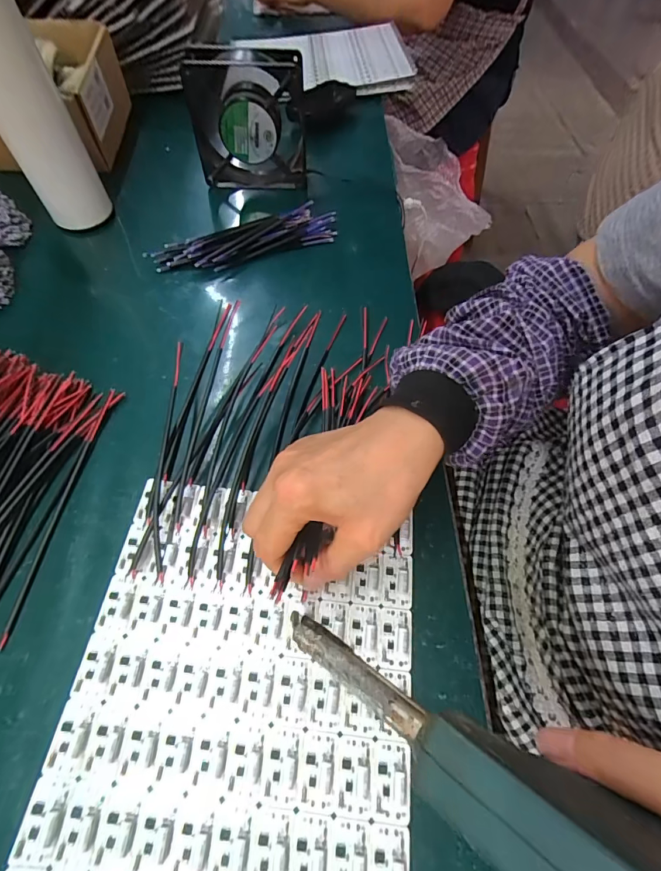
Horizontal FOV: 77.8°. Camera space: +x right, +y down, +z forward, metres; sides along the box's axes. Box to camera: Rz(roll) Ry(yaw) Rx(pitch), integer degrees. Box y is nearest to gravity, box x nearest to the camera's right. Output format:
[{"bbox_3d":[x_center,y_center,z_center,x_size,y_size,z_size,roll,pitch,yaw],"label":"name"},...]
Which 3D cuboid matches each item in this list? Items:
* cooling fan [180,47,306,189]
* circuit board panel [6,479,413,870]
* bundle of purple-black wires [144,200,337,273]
[{"bbox_3d":[-0.092,-0.354,0.465,0.124,0.120,0.048,1,60,-1],"label":"cooling fan"},{"bbox_3d":[-0.051,0.144,0.245,0.194,0.007,0.225,6,60,2],"label":"circuit board panel"},{"bbox_3d":[-0.093,-0.215,0.450,0.198,0.015,0.058,-20,62,-13],"label":"bundle of purple-black wires"}]

